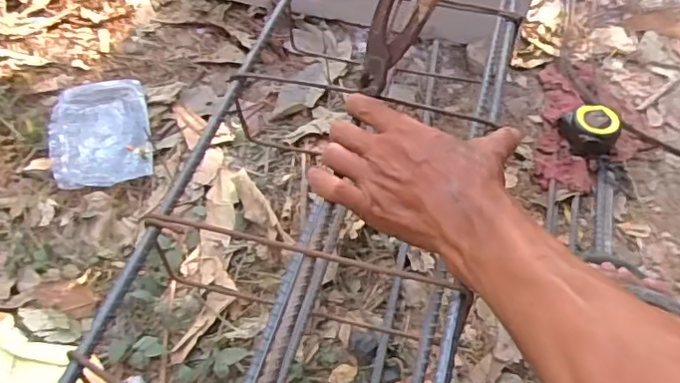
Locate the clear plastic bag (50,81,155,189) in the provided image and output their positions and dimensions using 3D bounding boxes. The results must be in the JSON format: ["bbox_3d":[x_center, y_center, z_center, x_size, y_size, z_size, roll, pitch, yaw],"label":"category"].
[{"bbox_3d":[-0.348,-0.088,0.814,0.133,0.020,0.190,-12,55,-11],"label":"clear plastic bag"}]

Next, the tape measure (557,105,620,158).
[{"bbox_3d":[0.356,-0.086,0.806,0.065,0.053,0.066,0,51,0],"label":"tape measure"}]

